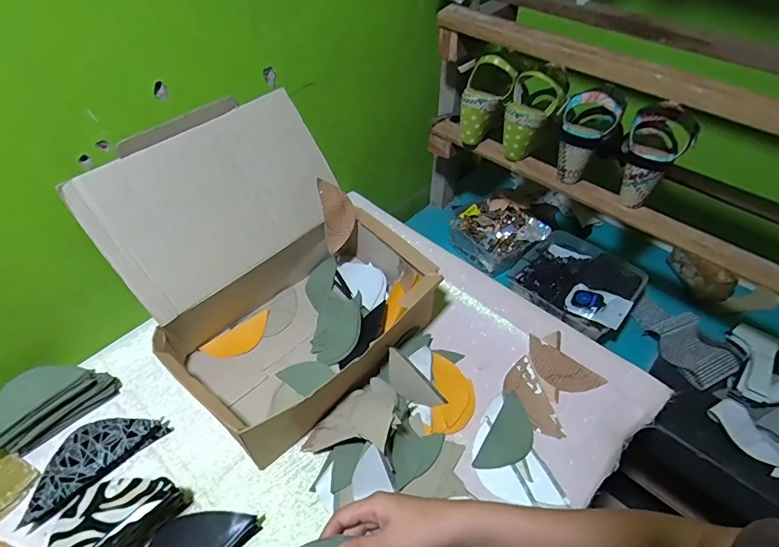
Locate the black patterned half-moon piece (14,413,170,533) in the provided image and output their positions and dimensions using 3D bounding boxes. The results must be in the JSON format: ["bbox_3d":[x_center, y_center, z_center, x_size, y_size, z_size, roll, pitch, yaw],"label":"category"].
[{"bbox_3d":[-0.356,0.217,0.534,0.074,0.026,0.157,32,54,25],"label":"black patterned half-moon piece"}]

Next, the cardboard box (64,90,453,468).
[{"bbox_3d":[-0.149,-0.012,0.585,0.322,0.243,0.333,35,58,26],"label":"cardboard box"}]

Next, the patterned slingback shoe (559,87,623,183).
[{"bbox_3d":[0.305,-0.215,0.694,0.084,0.131,0.089,18,49,15],"label":"patterned slingback shoe"}]

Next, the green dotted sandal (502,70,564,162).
[{"bbox_3d":[0.233,-0.258,0.731,0.081,0.127,0.080,17,49,14],"label":"green dotted sandal"}]

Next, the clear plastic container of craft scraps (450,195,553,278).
[{"bbox_3d":[0.223,-0.092,0.940,0.152,0.072,0.178,-23,52,-21],"label":"clear plastic container of craft scraps"}]

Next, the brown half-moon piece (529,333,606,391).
[{"bbox_3d":[0.237,0.134,0.623,0.107,0.013,0.050,35,57,22],"label":"brown half-moon piece"}]

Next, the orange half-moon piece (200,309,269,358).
[{"bbox_3d":[-0.215,0.094,0.652,0.101,0.006,0.046,-32,64,-28],"label":"orange half-moon piece"}]

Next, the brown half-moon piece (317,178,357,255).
[{"bbox_3d":[-0.077,-0.090,0.685,0.052,0.106,0.007,-15,11,-32],"label":"brown half-moon piece"}]

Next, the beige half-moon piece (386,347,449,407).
[{"bbox_3d":[0.027,0.143,0.586,0.040,0.006,0.099,-41,98,5],"label":"beige half-moon piece"}]

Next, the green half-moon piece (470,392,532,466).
[{"bbox_3d":[0.154,0.205,0.566,0.052,0.005,0.107,25,51,20],"label":"green half-moon piece"}]

